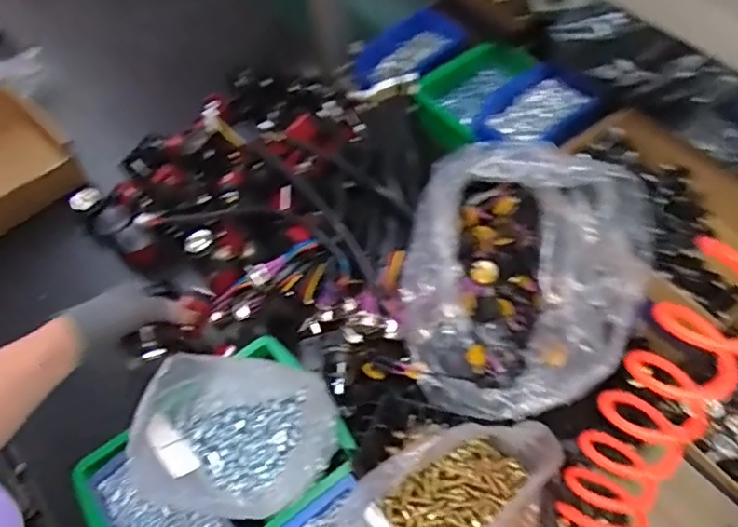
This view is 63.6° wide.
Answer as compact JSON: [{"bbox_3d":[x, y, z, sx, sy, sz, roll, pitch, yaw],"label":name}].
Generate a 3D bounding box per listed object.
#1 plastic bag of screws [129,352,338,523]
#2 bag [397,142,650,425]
[{"bbox_3d":[-0.128,0.160,0.580,0.180,0.106,0.159,8,60,9],"label":"plastic bag of screws"},{"bbox_3d":[0.142,0.016,0.616,0.253,0.160,0.221,36,68,22],"label":"bag"}]

